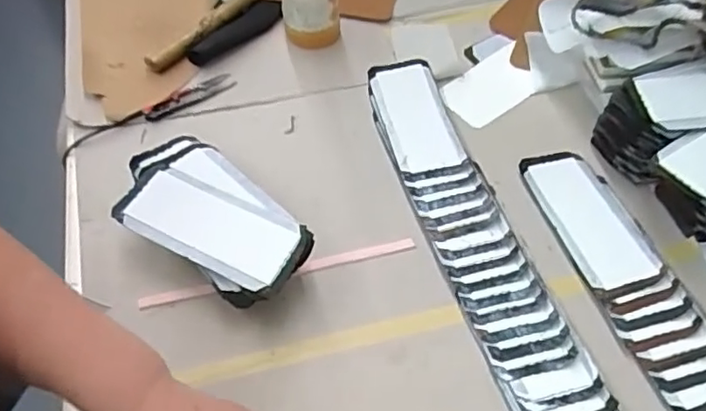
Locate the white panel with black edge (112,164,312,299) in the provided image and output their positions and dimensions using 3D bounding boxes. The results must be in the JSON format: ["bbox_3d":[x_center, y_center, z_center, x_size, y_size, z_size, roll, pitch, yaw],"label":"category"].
[{"bbox_3d":[-0.120,0.017,0.526,0.160,0.015,0.067,25,60,17],"label":"white panel with black edge"}]

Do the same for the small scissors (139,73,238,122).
[{"bbox_3d":[-0.176,-0.118,0.667,0.101,0.015,0.028,-27,58,-17],"label":"small scissors"}]

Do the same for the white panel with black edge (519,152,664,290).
[{"bbox_3d":[0.221,0.009,0.585,0.072,0.014,0.154,-14,55,-8],"label":"white panel with black edge"}]

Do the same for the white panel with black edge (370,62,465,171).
[{"bbox_3d":[0.067,-0.094,0.650,0.070,0.014,0.148,-11,55,-6],"label":"white panel with black edge"}]

